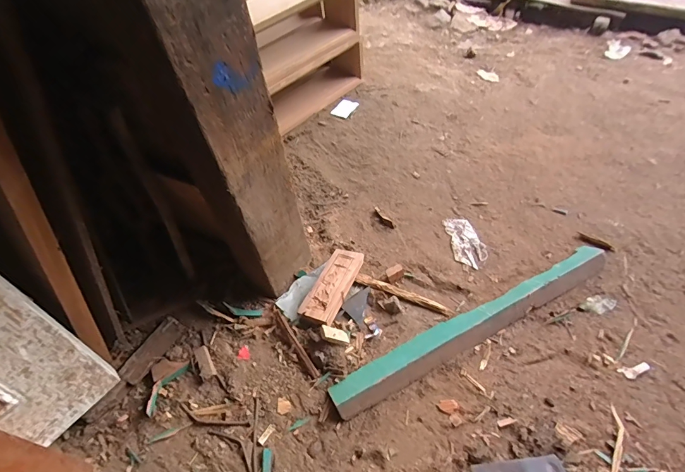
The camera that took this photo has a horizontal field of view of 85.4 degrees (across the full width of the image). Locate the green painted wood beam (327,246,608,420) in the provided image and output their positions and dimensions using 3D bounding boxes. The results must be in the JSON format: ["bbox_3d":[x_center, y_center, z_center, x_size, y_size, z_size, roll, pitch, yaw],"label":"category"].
[{"bbox_3d":[0.234,0.141,0.630,0.551,0.032,0.052,-25,50,-13],"label":"green painted wood beam"}]

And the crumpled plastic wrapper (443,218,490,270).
[{"bbox_3d":[0.255,0.008,0.761,0.067,0.004,0.128,-7,49,2],"label":"crumpled plastic wrapper"}]

